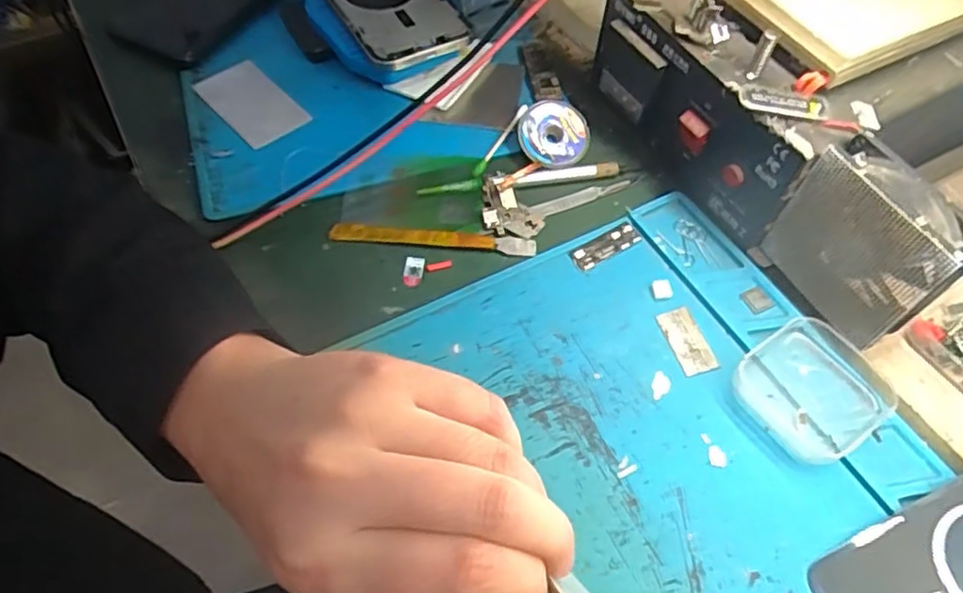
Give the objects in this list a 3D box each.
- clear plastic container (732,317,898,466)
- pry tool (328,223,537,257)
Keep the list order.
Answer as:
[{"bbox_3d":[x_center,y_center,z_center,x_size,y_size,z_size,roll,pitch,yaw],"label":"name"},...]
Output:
[{"bbox_3d":[0.167,0.047,0.335,0.065,0.016,0.061,-31,62,-19],"label":"clear plastic container"},{"bbox_3d":[-0.028,-0.035,0.390,0.119,0.006,0.012,4,57,2],"label":"pry tool"}]

